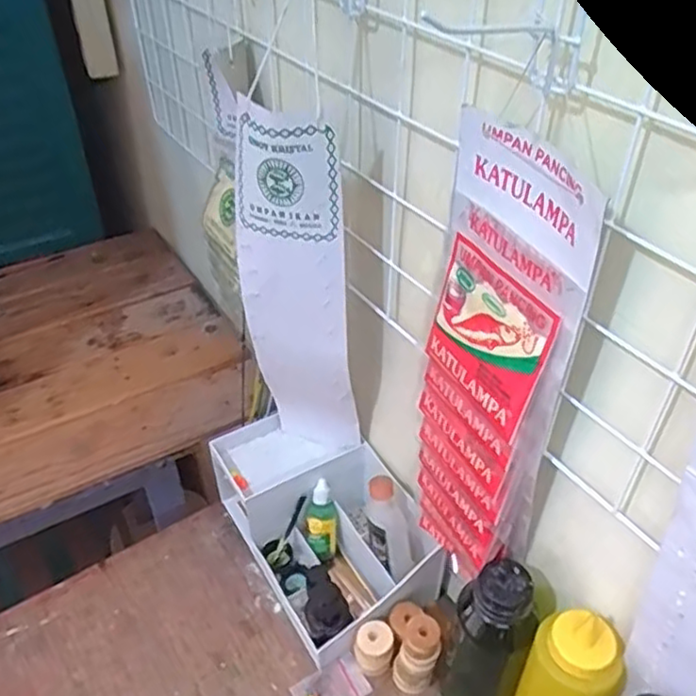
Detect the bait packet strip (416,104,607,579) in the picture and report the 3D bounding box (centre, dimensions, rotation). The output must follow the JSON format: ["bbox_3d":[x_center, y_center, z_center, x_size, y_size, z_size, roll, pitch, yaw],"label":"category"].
[{"bbox_3d":[0.092,0.041,0.476,0.029,0.380,0.110,-18,43,-24],"label":"bait packet strip"}]

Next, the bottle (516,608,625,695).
[{"bbox_3d":[0.160,0.269,0.525,0.065,0.194,0.055,26,47,27],"label":"bottle"}]

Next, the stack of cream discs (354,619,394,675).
[{"bbox_3d":[0.024,0.276,0.630,0.034,0.045,0.033,1,40,2],"label":"stack of cream discs"}]

